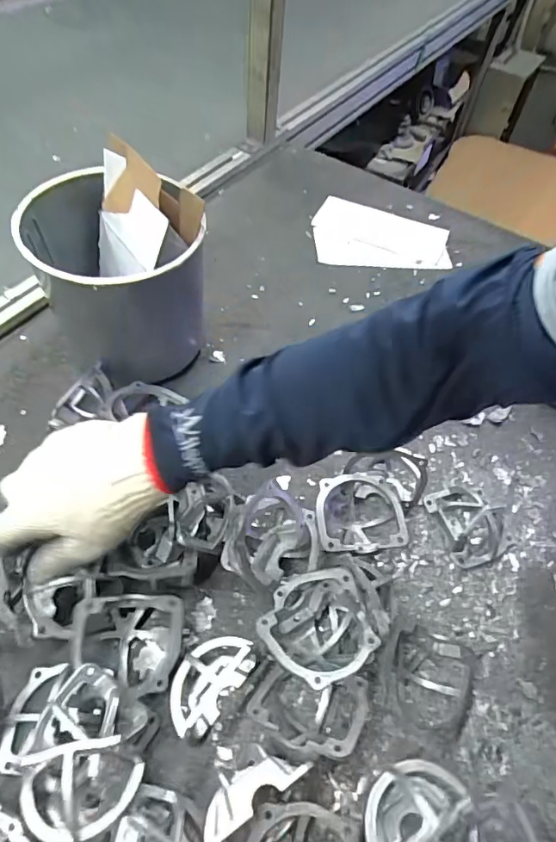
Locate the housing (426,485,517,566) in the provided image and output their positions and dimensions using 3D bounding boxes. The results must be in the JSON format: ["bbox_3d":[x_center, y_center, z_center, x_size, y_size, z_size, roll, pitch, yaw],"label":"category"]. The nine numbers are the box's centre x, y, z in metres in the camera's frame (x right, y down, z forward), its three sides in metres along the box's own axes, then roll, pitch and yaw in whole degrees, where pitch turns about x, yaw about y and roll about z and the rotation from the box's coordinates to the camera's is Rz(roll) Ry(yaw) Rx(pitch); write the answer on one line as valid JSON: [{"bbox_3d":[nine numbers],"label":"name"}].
[{"bbox_3d":[0.210,0.100,0.505,0.082,0.043,0.085,-15,58,-15],"label":"housing"}]

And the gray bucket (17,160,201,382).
[{"bbox_3d":[-0.179,-0.146,0.555,0.175,0.185,0.163,2,56,-3],"label":"gray bucket"}]

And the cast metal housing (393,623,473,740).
[{"bbox_3d":[0.133,0.224,0.419,0.059,0.033,0.072,13,56,4],"label":"cast metal housing"}]

